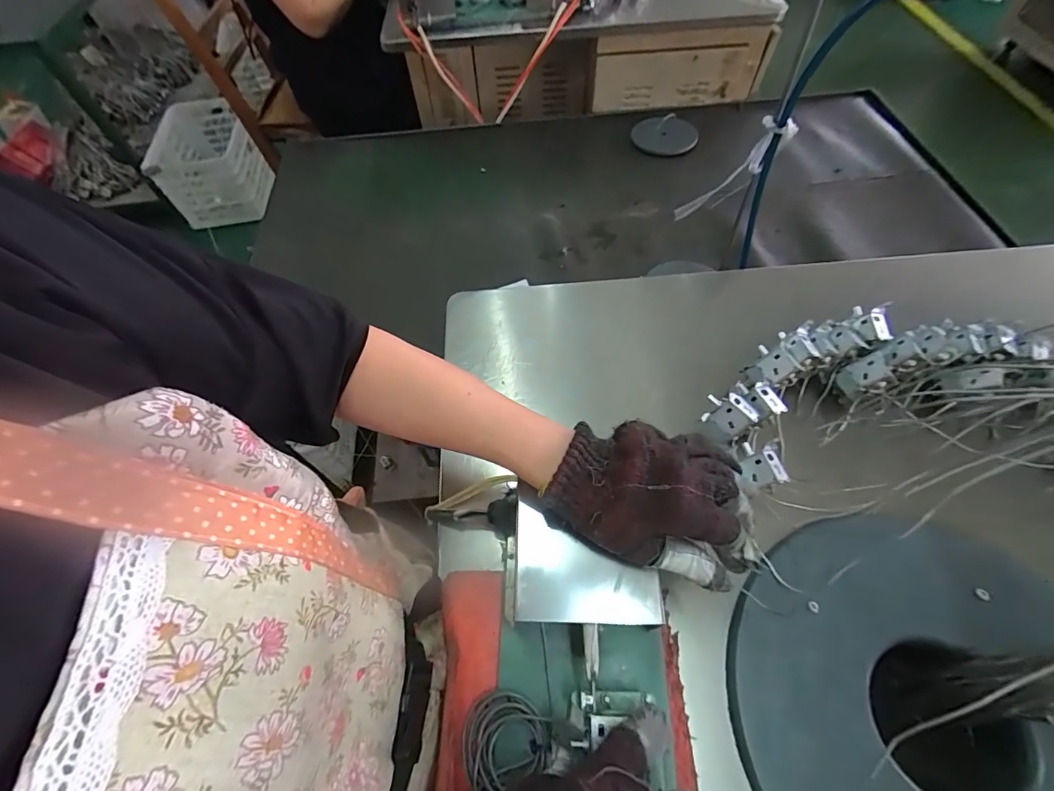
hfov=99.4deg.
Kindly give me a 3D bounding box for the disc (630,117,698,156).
[{"bbox_3d":[0.339,-0.642,1.109,0.146,0.017,0.127,34,80,15],"label":"disc"}]

